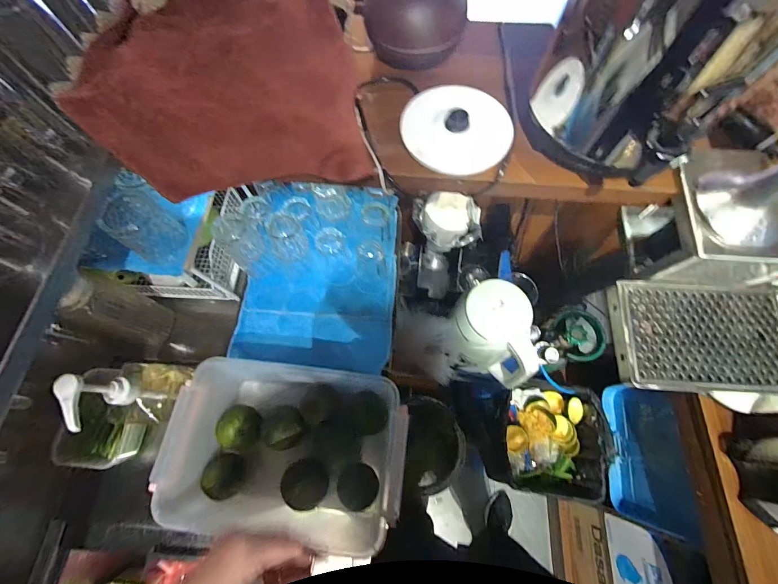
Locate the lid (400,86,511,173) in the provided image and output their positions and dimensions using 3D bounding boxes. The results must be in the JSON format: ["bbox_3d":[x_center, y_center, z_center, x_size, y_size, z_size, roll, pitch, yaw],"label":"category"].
[{"bbox_3d":[0.100,-0.242,0.481,0.157,0.030,0.139,0,69,2],"label":"lid"}]

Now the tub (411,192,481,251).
[{"bbox_3d":[0.140,-0.171,0.800,0.152,0.081,0.142,-1,69,2],"label":"tub"}]

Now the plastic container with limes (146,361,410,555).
[{"bbox_3d":[-0.169,0.273,0.583,0.390,0.118,0.260,7,69,5],"label":"plastic container with limes"}]

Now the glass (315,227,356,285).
[{"bbox_3d":[-0.120,-0.079,0.721,0.076,0.137,0.088,-18,69,-5],"label":"glass"}]

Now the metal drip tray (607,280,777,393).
[{"bbox_3d":[0.461,0.064,0.482,0.232,0.024,0.157,2,69,3],"label":"metal drip tray"}]

